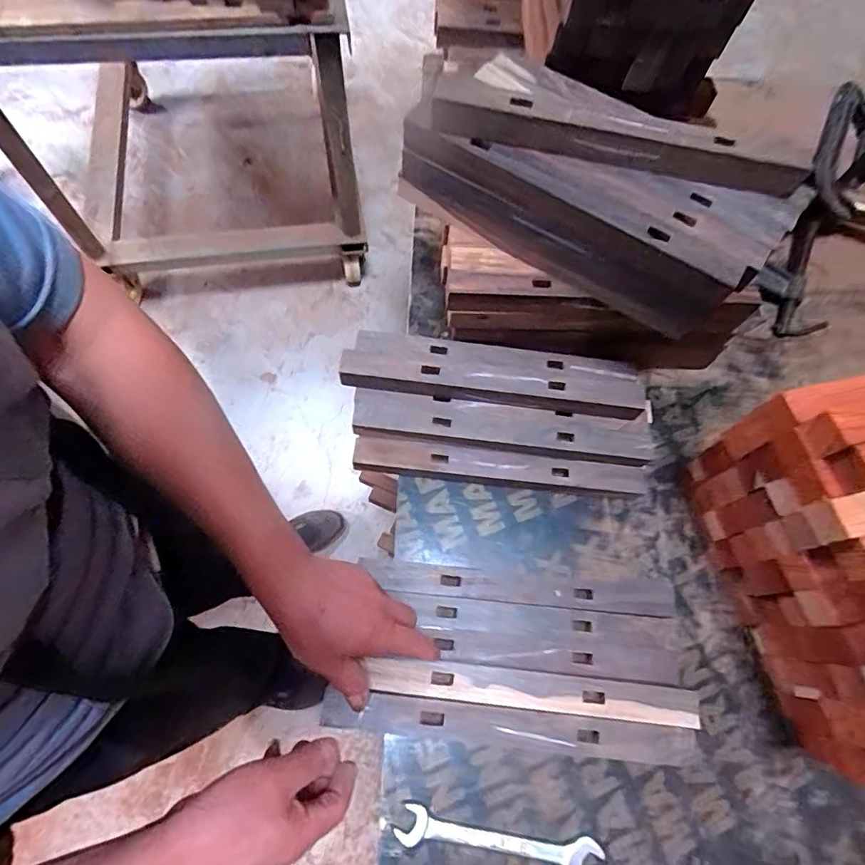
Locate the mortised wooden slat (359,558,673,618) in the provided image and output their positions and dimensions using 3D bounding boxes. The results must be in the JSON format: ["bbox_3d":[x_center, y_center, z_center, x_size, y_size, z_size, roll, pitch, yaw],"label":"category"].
[{"bbox_3d":[0.090,0.165,0.520,0.315,0.039,0.033,5,67,0],"label":"mortised wooden slat"}]

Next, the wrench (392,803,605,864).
[{"bbox_3d":[0.059,0.370,0.445,0.181,0.008,0.032,11,67,2],"label":"wrench"}]

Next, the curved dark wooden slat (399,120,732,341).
[{"bbox_3d":[0.110,-0.190,0.476,0.328,0.091,0.016,30,69,10],"label":"curved dark wooden slat"}]

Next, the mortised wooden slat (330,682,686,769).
[{"bbox_3d":[0.066,0.258,0.430,0.321,0.007,0.032,6,67,0],"label":"mortised wooden slat"}]

